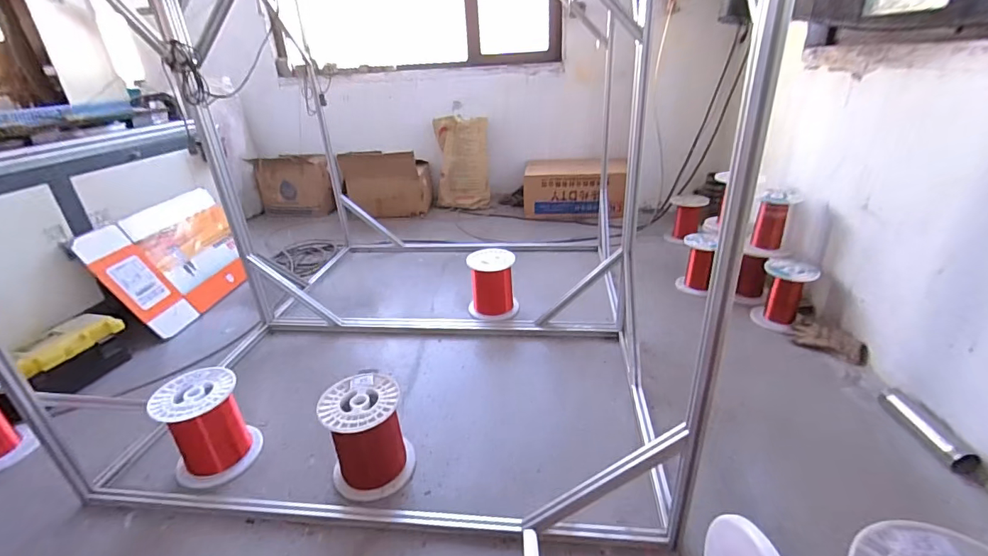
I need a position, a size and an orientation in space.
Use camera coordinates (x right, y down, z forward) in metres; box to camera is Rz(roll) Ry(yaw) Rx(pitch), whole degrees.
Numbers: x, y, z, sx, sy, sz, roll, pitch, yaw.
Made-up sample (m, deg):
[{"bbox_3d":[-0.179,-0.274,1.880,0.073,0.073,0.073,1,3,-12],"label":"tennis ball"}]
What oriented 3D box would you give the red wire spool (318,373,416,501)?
[{"bbox_3d":[-0.327,0.410,1.163,0.198,0.236,0.210,-3,26,1],"label":"red wire spool"}]

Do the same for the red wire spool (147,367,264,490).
[{"bbox_3d":[-0.790,0.404,1.230,0.201,0.232,0.209,-3,27,2],"label":"red wire spool"}]

